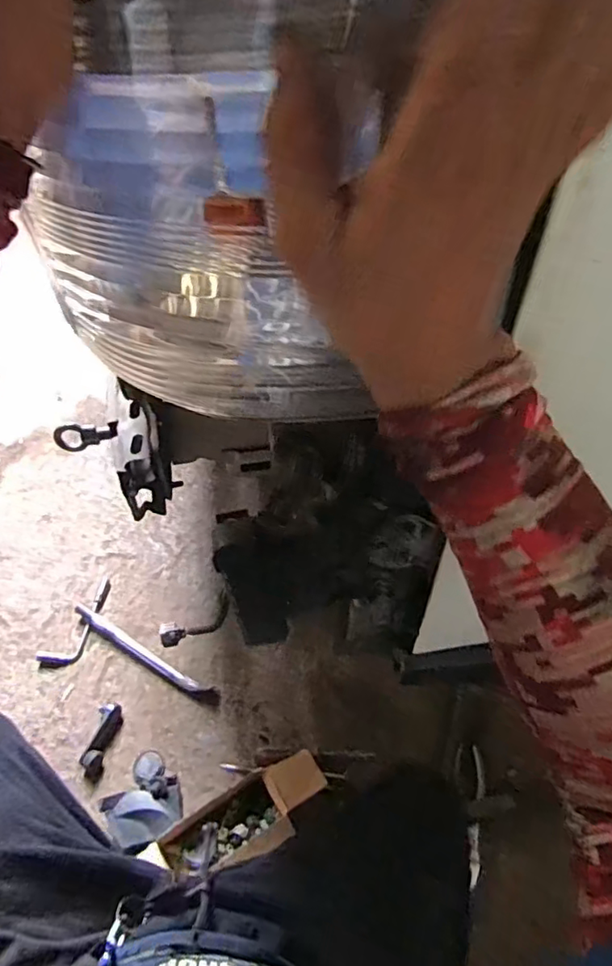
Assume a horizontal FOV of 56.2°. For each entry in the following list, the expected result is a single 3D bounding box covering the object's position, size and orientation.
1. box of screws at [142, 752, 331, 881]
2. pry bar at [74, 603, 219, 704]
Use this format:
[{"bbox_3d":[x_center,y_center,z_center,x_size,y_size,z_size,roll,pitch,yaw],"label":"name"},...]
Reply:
[{"bbox_3d":[-0.093,0.501,0.854,0.250,0.065,0.116,-16,51,-14],"label":"box of screws"},{"bbox_3d":[-0.294,0.304,1.033,0.323,0.014,0.026,25,53,20],"label":"pry bar"}]

